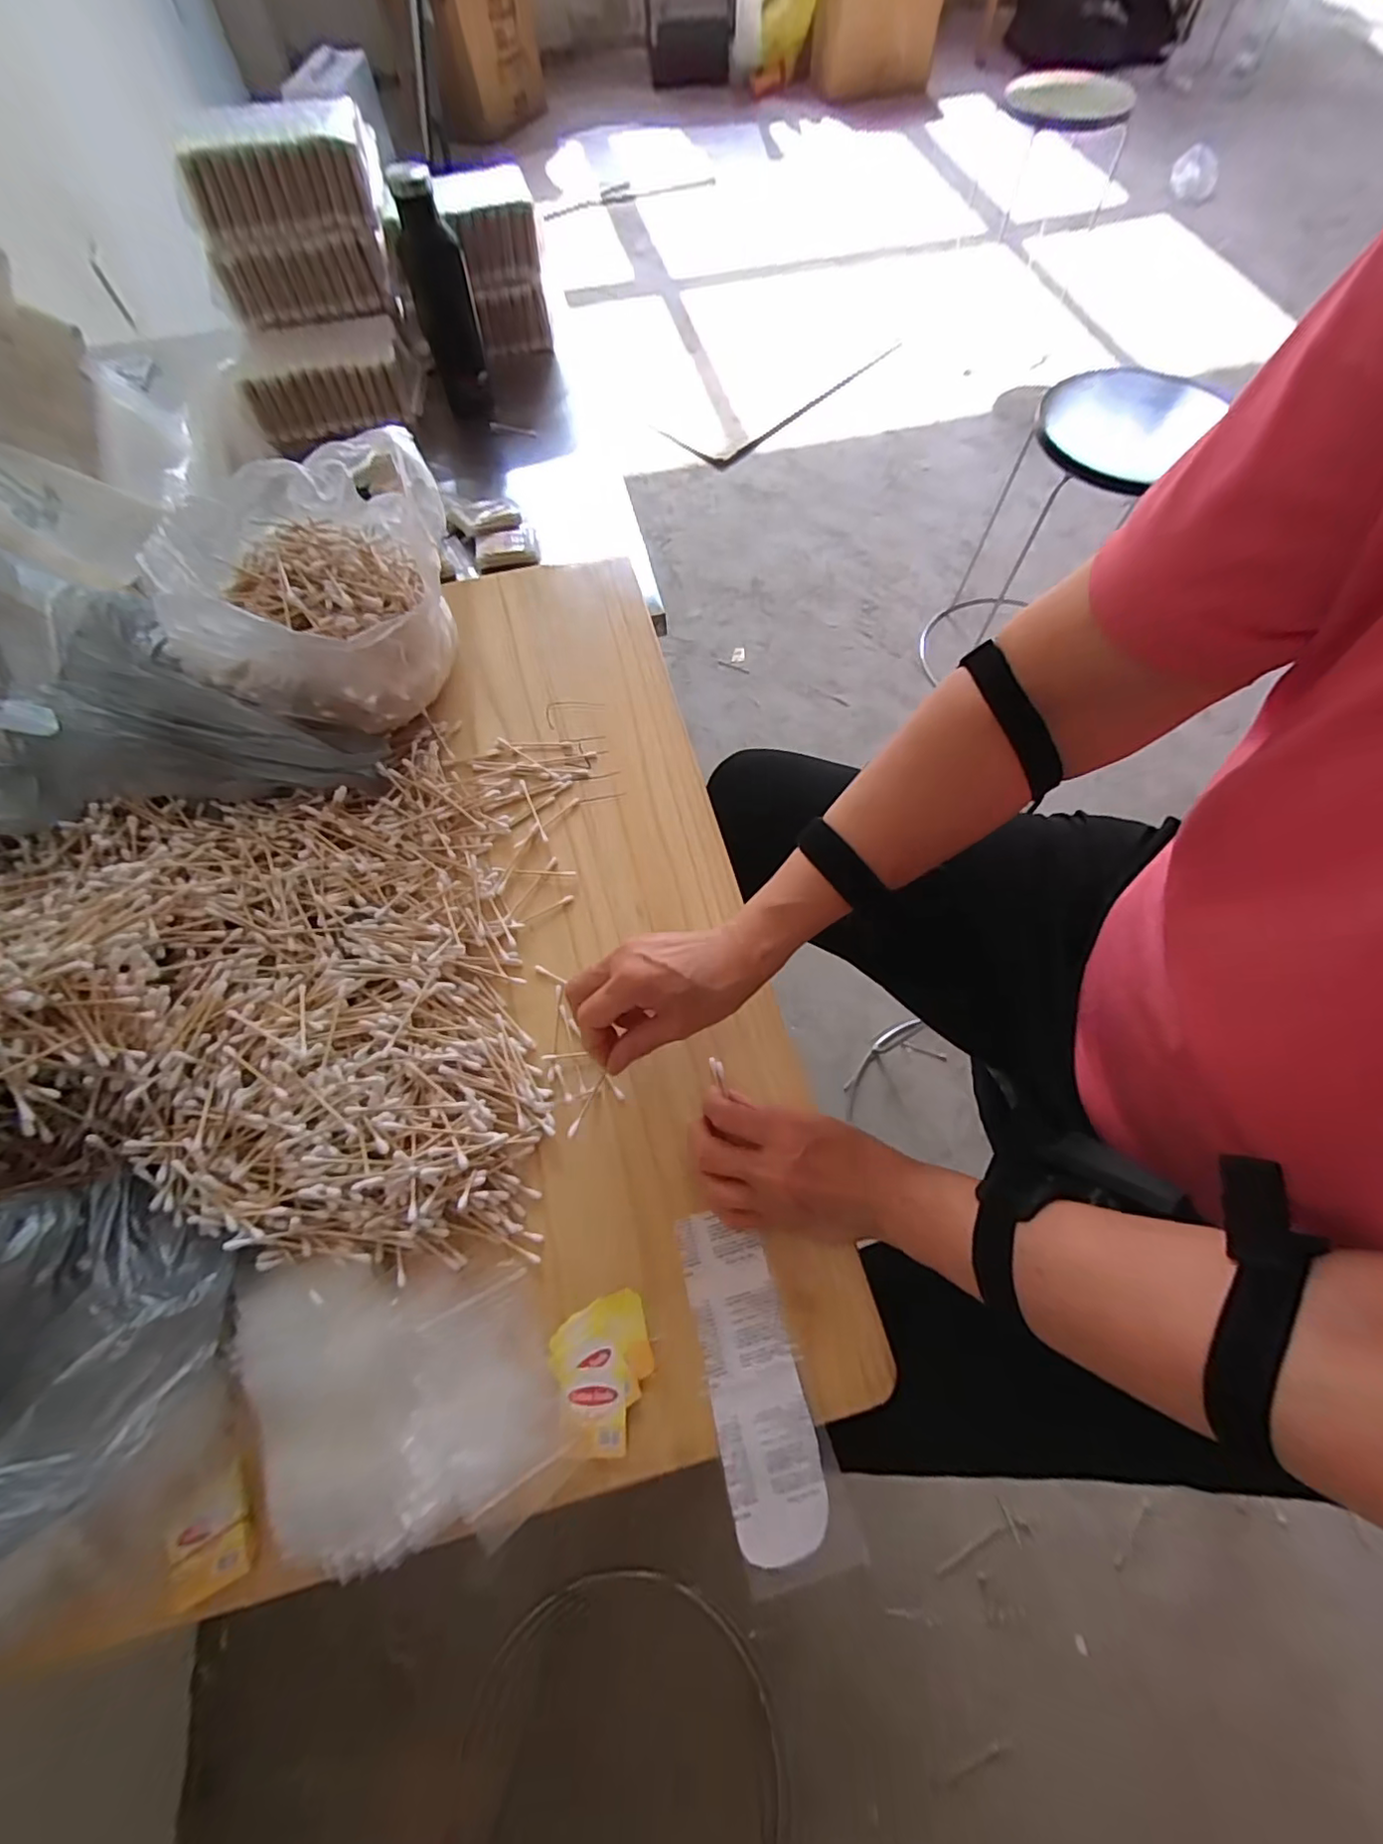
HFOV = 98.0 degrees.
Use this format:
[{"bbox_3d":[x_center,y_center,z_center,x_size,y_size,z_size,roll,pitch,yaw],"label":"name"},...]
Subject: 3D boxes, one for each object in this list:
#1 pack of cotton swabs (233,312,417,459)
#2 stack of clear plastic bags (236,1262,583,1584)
[{"bbox_3d":[-0.487,-0.735,0.820,0.220,0.078,0.124,-17,68,-6],"label":"pack of cotton swabs"},{"bbox_3d":[-0.164,0.269,0.346,0.177,0.048,0.142,-5,67,-1],"label":"stack of clear plastic bags"}]

